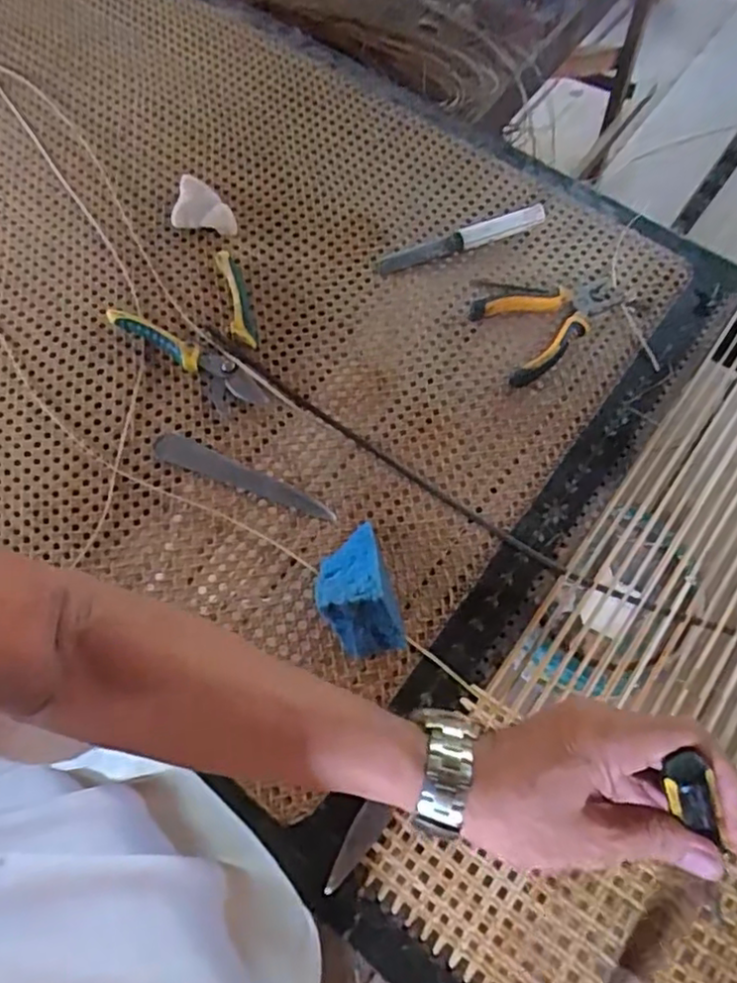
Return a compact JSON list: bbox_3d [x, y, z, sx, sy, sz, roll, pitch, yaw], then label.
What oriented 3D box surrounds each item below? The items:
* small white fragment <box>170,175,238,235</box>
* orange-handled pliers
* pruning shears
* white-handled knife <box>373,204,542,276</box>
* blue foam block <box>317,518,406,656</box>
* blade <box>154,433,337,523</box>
[{"bbox_3d":[-0.180,-0.318,0.721,0.084,0.009,0.063,13,88,21],"label":"small white fragment"},{"bbox_3d":[0.195,-0.179,0.668,0.154,0.017,0.104,-24,65,-8],"label":"orange-handled pliers"},{"bbox_3d":[-0.157,-0.156,0.647,0.138,0.018,0.174,-36,67,-13],"label":"pruning shears"},{"bbox_3d":[0.105,-0.278,0.712,0.196,0.013,0.030,-20,64,-6],"label":"white-handled knife"},{"bbox_3d":[-0.013,0.076,0.536,0.061,0.058,0.111,-15,64,-4],"label":"blue foam block"},{"bbox_3d":[-0.116,-0.015,0.615,0.184,0.004,0.029,20,66,7],"label":"blade"}]

